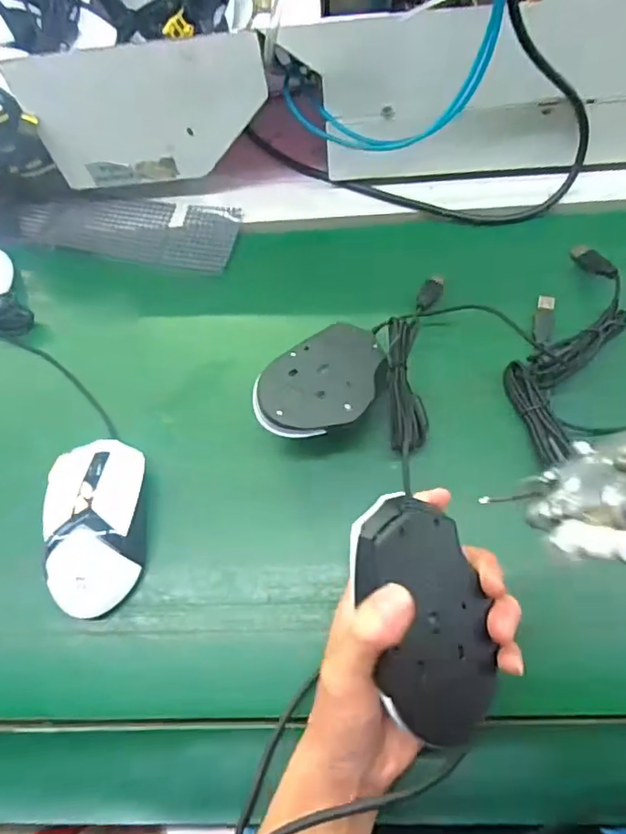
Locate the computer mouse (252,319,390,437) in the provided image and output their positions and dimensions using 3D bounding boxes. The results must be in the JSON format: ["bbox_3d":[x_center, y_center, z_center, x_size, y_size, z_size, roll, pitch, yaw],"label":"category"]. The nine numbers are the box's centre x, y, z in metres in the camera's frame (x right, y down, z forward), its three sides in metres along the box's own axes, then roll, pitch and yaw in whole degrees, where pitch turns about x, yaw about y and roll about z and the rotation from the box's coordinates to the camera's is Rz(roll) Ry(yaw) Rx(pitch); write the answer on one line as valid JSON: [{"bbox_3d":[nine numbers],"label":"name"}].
[{"bbox_3d":[0.010,-0.022,0.416,0.110,0.048,0.071,-40,70,-14],"label":"computer mouse"}]

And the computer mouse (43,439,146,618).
[{"bbox_3d":[-0.152,0.074,0.394,0.060,0.049,0.120,-5,66,1],"label":"computer mouse"}]

